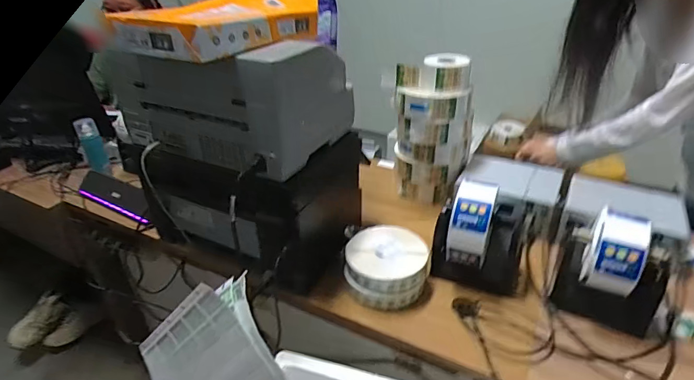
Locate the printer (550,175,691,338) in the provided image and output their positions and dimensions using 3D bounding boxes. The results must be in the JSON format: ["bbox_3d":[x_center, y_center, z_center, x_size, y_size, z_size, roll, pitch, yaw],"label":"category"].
[{"bbox_3d":[0.531,0.080,0.799,0.211,0.186,0.377,20,36,29],"label":"printer"}]

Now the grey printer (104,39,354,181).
[{"bbox_3d":[-0.219,-0.189,0.796,0.382,0.198,0.278,17,35,25],"label":"grey printer"}]

